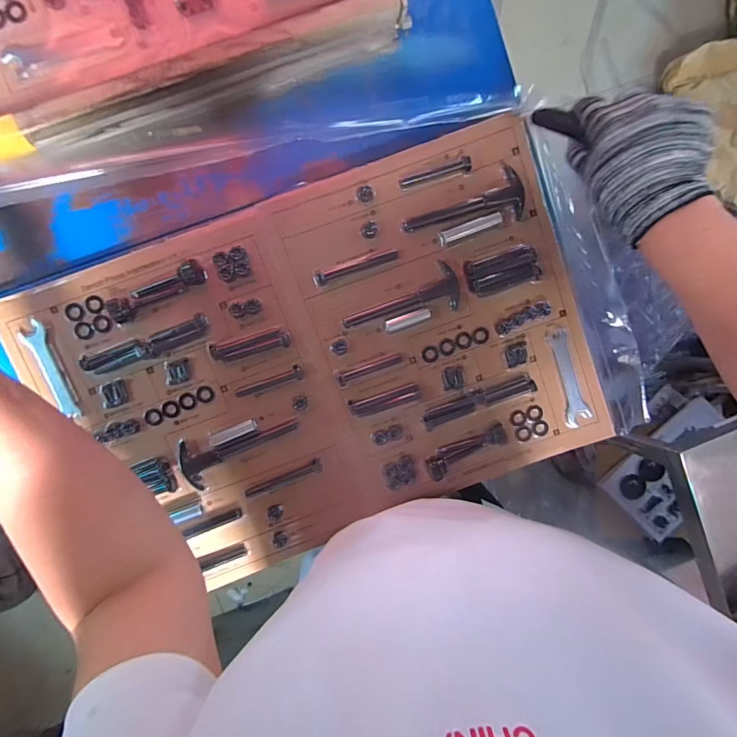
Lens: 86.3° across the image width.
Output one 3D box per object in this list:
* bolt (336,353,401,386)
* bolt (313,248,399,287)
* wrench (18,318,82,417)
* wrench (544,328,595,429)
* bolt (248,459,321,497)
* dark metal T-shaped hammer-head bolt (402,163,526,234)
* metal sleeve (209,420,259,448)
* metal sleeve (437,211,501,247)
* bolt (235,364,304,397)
[{"bbox_3d":[0.002,0.001,0.446,0.078,0.013,0.017,-18,96,-2],"label":"bolt"},{"bbox_3d":[-0.013,-0.111,0.429,0.096,0.015,0.017,-17,96,-2],"label":"bolt"},{"bbox_3d":[-0.342,0.003,0.422,0.027,0.009,0.107,-23,96,-1],"label":"wrench"},{"bbox_3d":[0.230,0.012,0.455,0.030,0.008,0.115,-22,96,-1],"label":"wrench"},{"bbox_3d":[-0.098,0.128,0.457,0.094,0.010,0.016,-23,96,-1],"label":"bolt"},{"bbox_3d":[0.103,-0.174,0.420,0.130,0.023,0.051,-18,96,-2],"label":"dark metal T-shaped hammer-head bolt"},{"bbox_3d":[-0.150,0.071,0.435,0.052,0.009,0.014,-23,96,-1],"label":"metal sleeve"},{"bbox_3d":[0.111,-0.153,0.428,0.068,0.015,0.014,-22,96,-1],"label":"metal sleeve"},{"bbox_3d":[-0.111,0.017,0.441,0.077,0.010,0.015,-23,96,-1],"label":"bolt"}]

